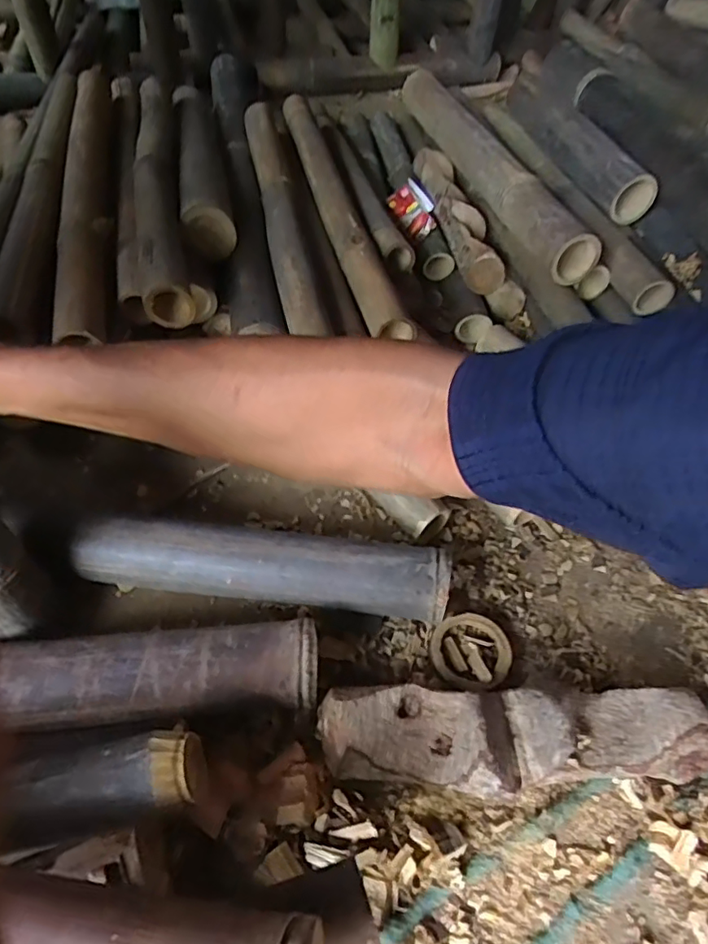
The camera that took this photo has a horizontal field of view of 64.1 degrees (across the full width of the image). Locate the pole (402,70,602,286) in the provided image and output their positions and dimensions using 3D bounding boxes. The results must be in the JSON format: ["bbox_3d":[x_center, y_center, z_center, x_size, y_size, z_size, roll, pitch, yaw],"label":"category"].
[{"bbox_3d":[0.214,-0.516,0.927,0.072,0.067,0.603,-12,55,-12],"label":"pole"}]

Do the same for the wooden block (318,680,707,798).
[{"bbox_3d":[0.144,0.232,0.503,0.343,0.059,0.095,-1,54,-4],"label":"wooden block"}]

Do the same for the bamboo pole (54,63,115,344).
[{"bbox_3d":[-0.375,-0.418,0.810,0.066,0.052,0.674,-9,55,-10],"label":"bamboo pole"}]

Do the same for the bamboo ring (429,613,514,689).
[{"bbox_3d":[0.117,0.179,0.565,0.076,0.019,0.076,2,53,-2],"label":"bamboo ring"}]

